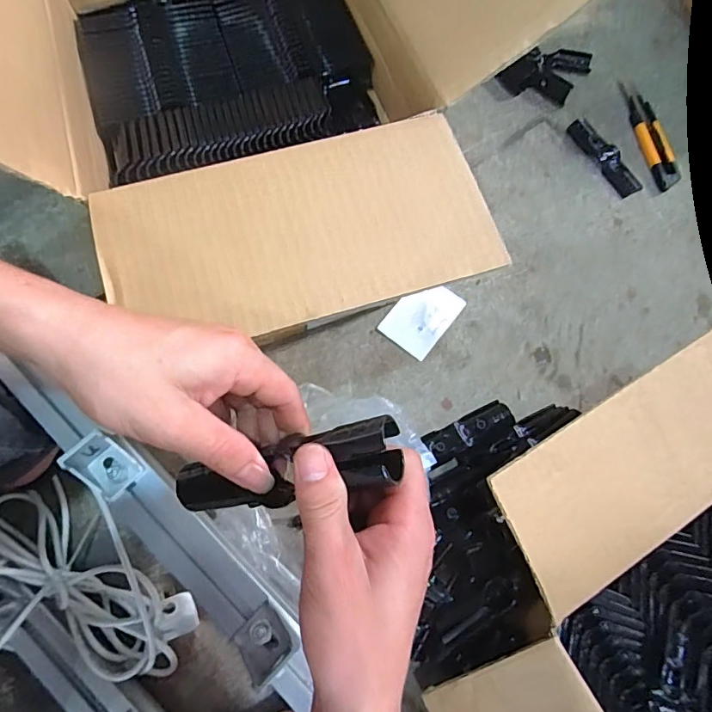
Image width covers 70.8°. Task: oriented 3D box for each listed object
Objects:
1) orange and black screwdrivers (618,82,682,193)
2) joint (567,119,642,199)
[{"bbox_3d":[0.409,-0.304,0.692,0.040,0.010,0.166,-8,71,-3],"label":"orange and black screwdrivers"},{"bbox_3d":[0.339,-0.272,0.682,0.033,0.016,0.129,-27,73,-9],"label":"joint"}]

